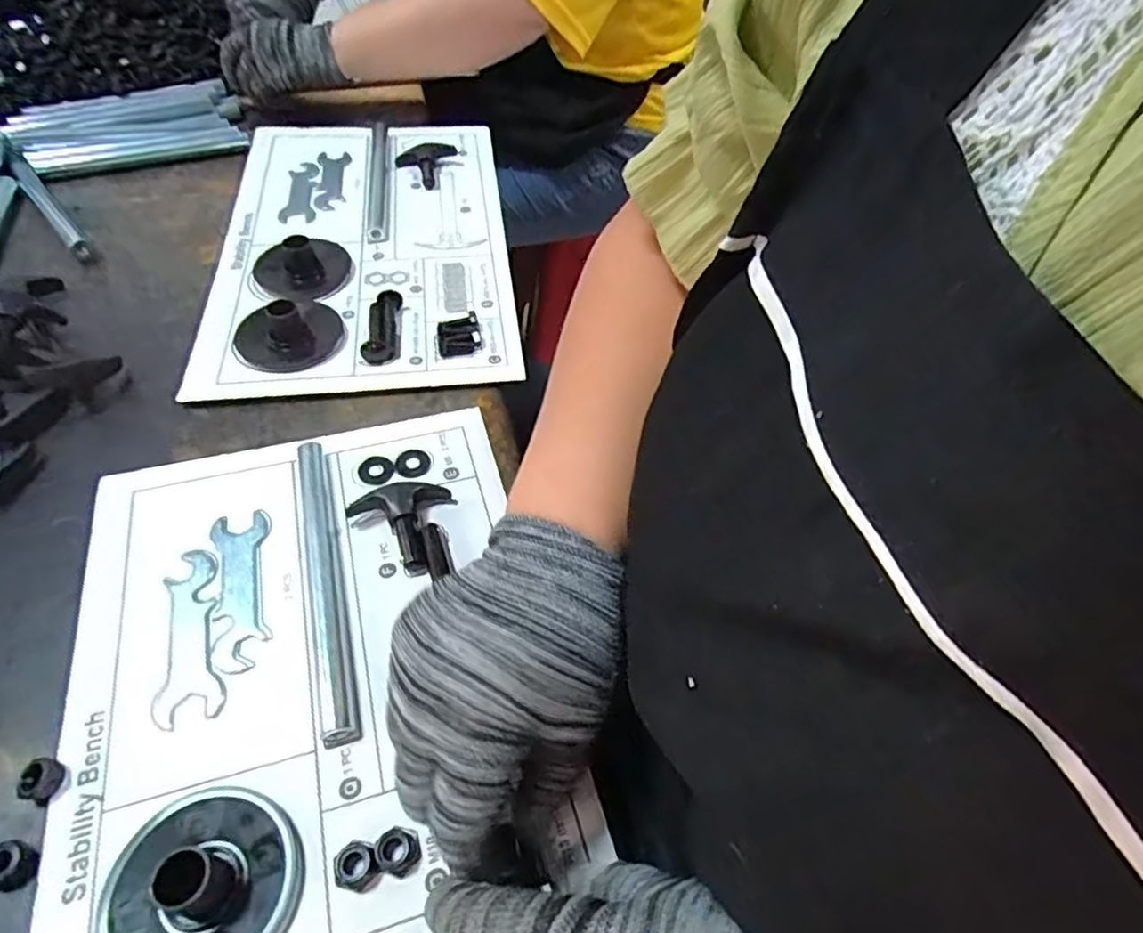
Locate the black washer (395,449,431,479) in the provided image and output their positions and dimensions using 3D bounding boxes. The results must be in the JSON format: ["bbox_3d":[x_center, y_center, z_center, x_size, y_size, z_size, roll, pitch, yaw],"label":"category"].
[{"bbox_3d":[-0.098,-0.003,0.412,0.020,0.004,0.021,-3,51,-7],"label":"black washer"}]

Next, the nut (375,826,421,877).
[{"bbox_3d":[-0.073,0.160,0.279,0.018,0.006,0.016,21,53,13],"label":"nut"}]

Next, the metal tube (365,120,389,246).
[{"bbox_3d":[-0.176,-0.263,0.609,0.016,0.010,0.185,-5,51,-8],"label":"metal tube"}]

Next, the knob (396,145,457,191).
[{"bbox_3d":[-0.135,-0.284,0.623,0.056,0.016,0.063,-6,52,-9],"label":"knob"}]

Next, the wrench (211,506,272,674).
[{"bbox_3d":[-0.175,0.063,0.353,0.029,0.004,0.093,-11,52,-13],"label":"wrench"}]

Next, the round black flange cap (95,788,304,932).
[{"bbox_3d":[-0.148,0.164,0.261,0.074,0.022,0.070,2,51,-2],"label":"round black flange cap"}]

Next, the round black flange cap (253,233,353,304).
[{"bbox_3d":[-0.210,-0.158,0.522,0.071,0.023,0.075,-13,53,-15],"label":"round black flange cap"}]

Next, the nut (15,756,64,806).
[{"bbox_3d":[-0.228,0.134,0.288,0.013,0.010,0.016,17,52,10],"label":"nut"}]

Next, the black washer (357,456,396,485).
[{"bbox_3d":[-0.119,0.001,0.405,0.020,0.004,0.021,-23,56,-21],"label":"black washer"}]

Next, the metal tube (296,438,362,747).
[{"bbox_3d":[-0.130,0.058,0.355,0.015,0.013,0.173,-11,53,-13],"label":"metal tube"}]

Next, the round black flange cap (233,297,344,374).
[{"bbox_3d":[-0.198,-0.098,0.466,0.069,0.025,0.066,2,51,-2],"label":"round black flange cap"}]

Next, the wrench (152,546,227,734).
[{"bbox_3d":[-0.194,0.083,0.338,0.030,0.004,0.096,-14,53,-15],"label":"wrench"}]

